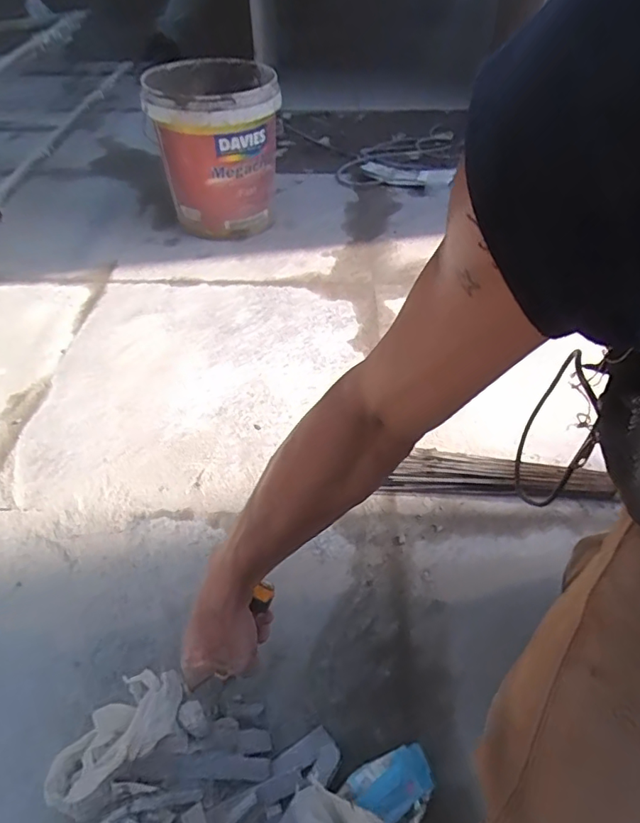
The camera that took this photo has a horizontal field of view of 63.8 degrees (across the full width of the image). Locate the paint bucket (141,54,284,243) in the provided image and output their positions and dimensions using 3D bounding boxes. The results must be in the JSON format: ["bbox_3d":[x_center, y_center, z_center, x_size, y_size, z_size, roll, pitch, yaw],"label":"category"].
[{"bbox_3d":[-0.221,-0.565,1.168,0.256,0.352,0.271,0,46,0],"label":"paint bucket"}]

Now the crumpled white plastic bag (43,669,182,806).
[{"bbox_3d":[-0.190,0.298,0.476,0.129,0.045,0.064,-27,51,-23],"label":"crumpled white plastic bag"}]

